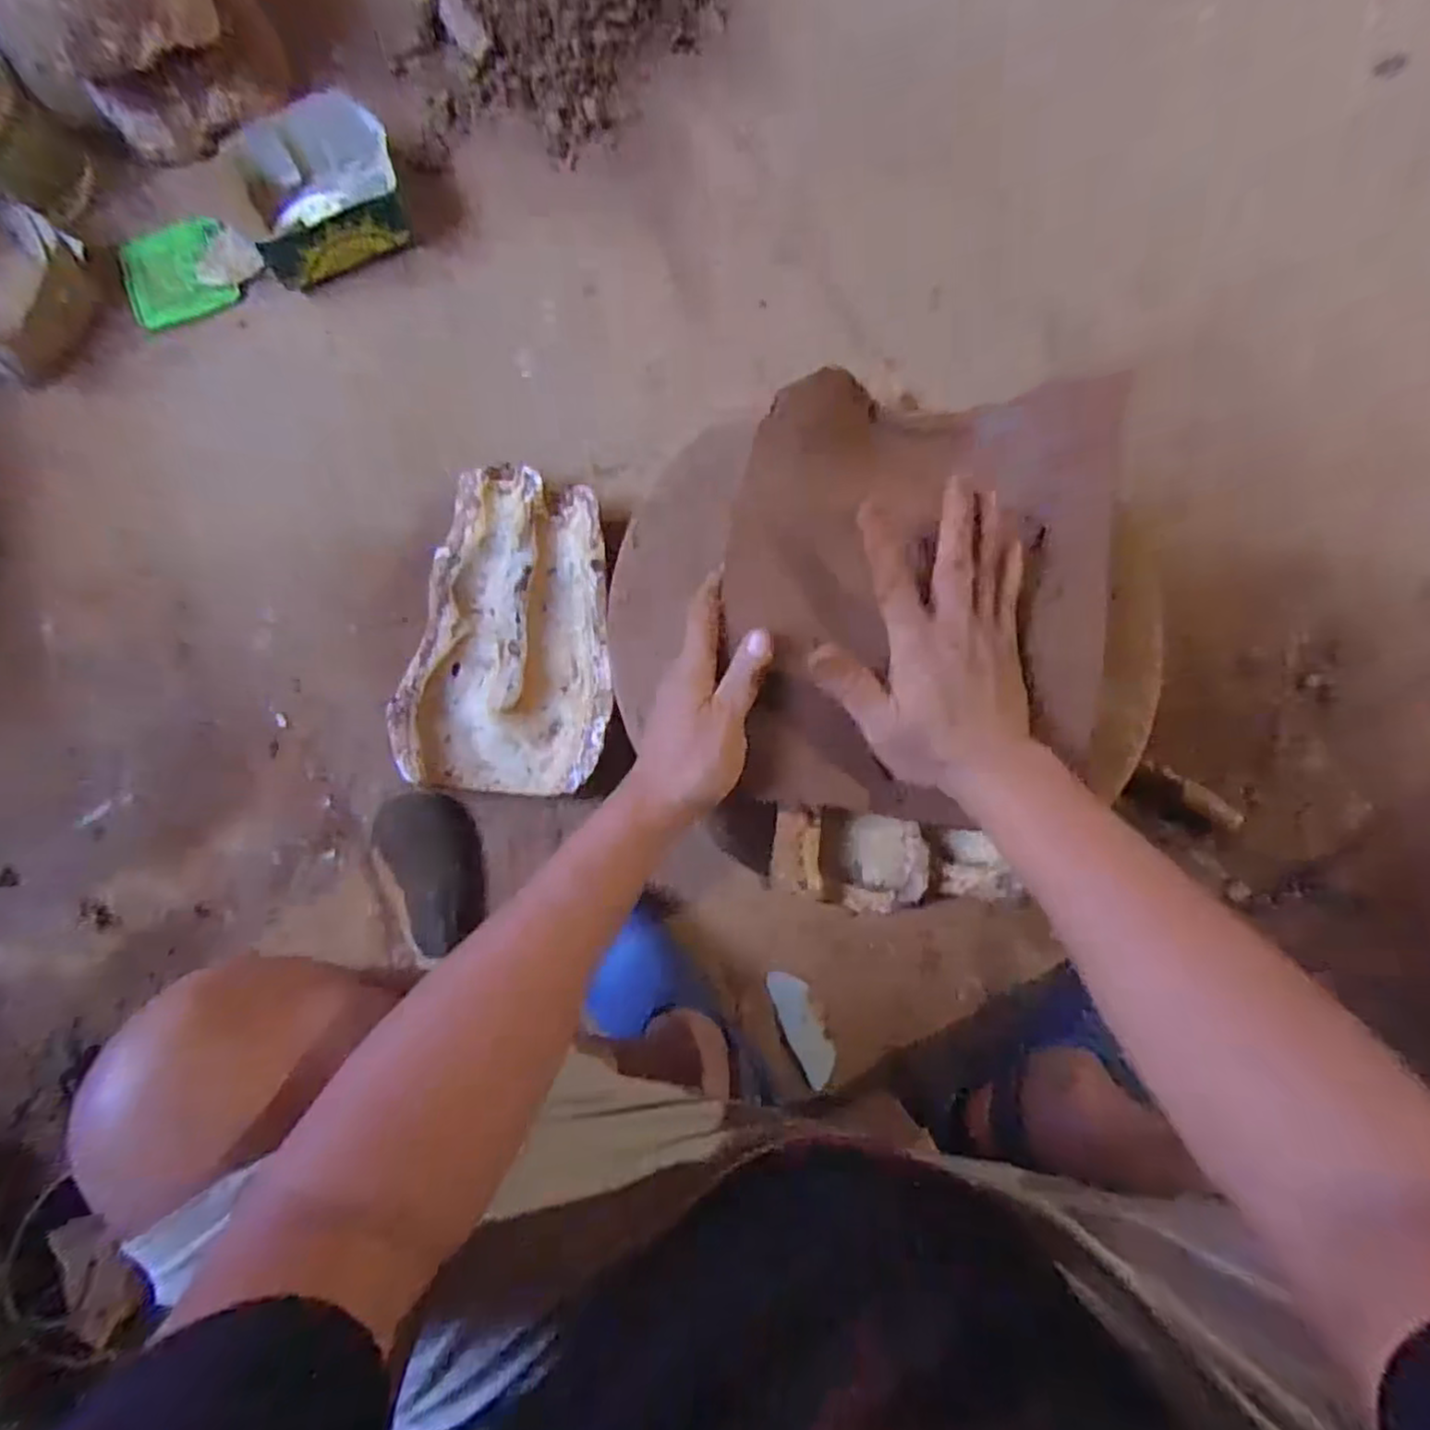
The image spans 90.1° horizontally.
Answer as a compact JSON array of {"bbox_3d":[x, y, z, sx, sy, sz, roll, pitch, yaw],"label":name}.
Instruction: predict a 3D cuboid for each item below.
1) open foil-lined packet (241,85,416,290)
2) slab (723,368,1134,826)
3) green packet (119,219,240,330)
[{"bbox_3d":[-0.495,-0.664,0.905,0.193,0.064,0.210,-24,80,-4],"label":"open foil-lined packet"},{"bbox_3d":[0.133,-0.079,0.467,0.245,0.049,0.283,5,84,-1],"label":"slab"},{"bbox_3d":[-0.705,-0.578,0.938,0.141,0.018,0.130,-18,80,-3],"label":"green packet"}]

